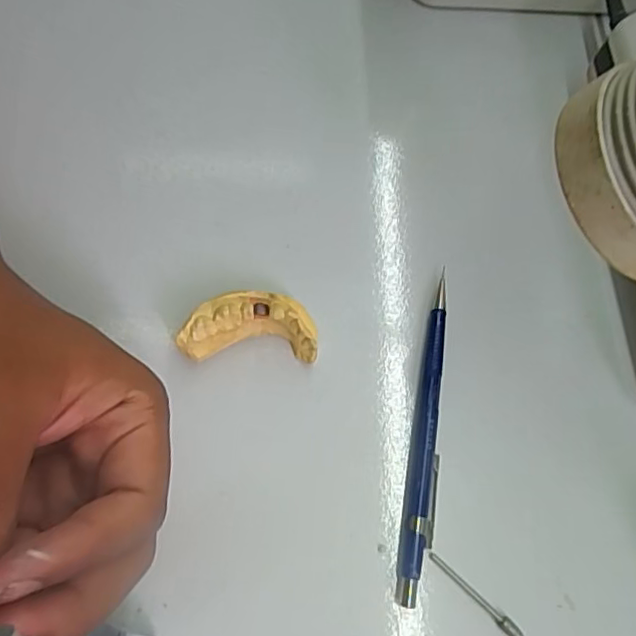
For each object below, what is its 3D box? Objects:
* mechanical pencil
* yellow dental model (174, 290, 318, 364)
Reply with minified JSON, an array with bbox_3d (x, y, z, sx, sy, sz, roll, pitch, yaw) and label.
[{"bbox_3d":[0.046,0.047,0.245,0.012,0.010,0.133,10,69,1],"label":"mechanical pencil"},{"bbox_3d":[-0.029,0.005,0.251,0.056,0.026,0.026,0,69,-3],"label":"yellow dental model"}]

